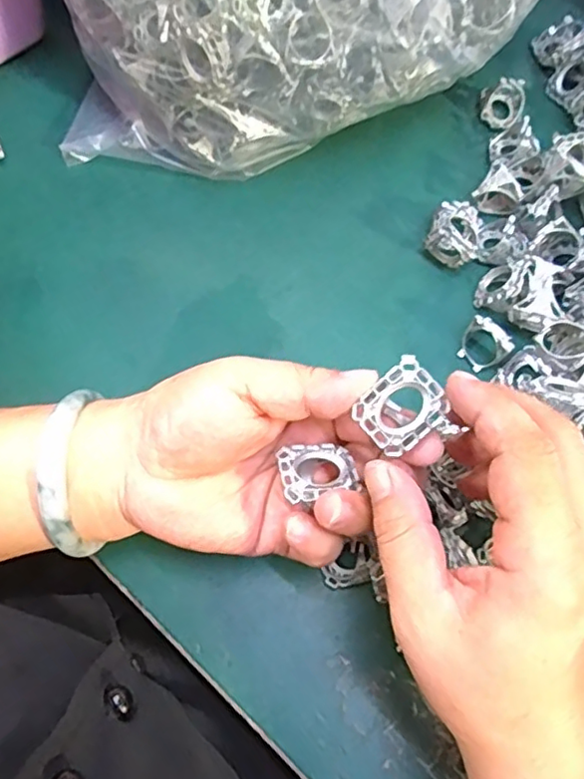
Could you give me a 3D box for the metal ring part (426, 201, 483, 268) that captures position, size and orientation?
[{"bbox_3d":[0.092,-0.088,0.339,0.028,0.025,0.033,20,70,7],"label":"metal ring part"}]

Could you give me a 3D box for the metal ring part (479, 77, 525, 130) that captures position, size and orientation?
[{"bbox_3d":[0.131,-0.177,0.375,0.027,0.025,0.027,0,69,-1],"label":"metal ring part"}]

